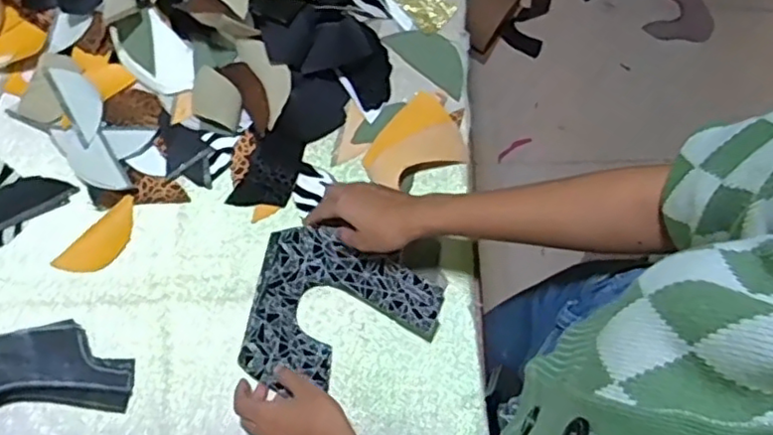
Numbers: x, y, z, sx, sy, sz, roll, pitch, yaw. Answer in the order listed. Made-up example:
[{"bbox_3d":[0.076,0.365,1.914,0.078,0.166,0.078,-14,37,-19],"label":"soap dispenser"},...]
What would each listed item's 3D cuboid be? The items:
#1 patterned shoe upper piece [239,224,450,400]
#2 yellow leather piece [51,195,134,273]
[{"bbox_3d":[-0.043,0.095,0.666,0.187,0.042,0.155,13,75,2],"label":"patterned shoe upper piece"},{"bbox_3d":[-0.307,0.026,0.704,0.044,0.005,0.102,41,78,9],"label":"yellow leather piece"}]

